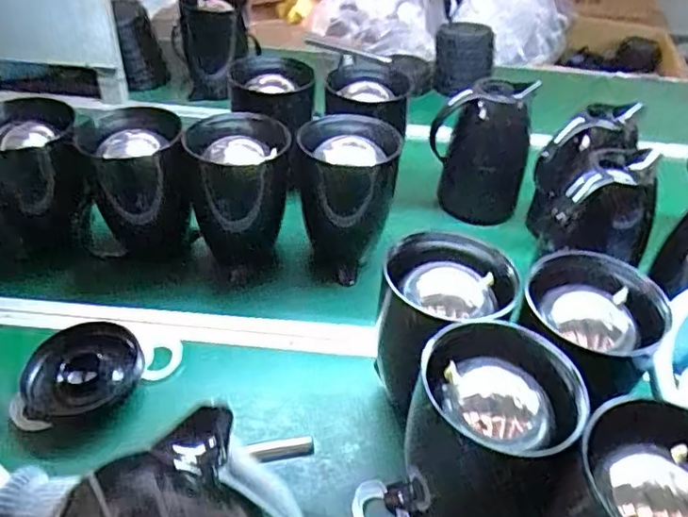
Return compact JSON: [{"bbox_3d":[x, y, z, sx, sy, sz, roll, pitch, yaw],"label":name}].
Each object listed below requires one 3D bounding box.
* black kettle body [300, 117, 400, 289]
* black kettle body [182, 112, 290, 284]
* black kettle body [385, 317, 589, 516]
[{"bbox_3d":[0.005,-0.089,0.827,0.130,0.182,0.136,2,40,-2],"label":"black kettle body"},{"bbox_3d":[-0.139,-0.082,0.823,0.132,0.202,0.118,-3,40,-8],"label":"black kettle body"},{"bbox_3d":[0.120,0.168,0.527,0.132,0.180,0.132,17,41,15],"label":"black kettle body"}]

